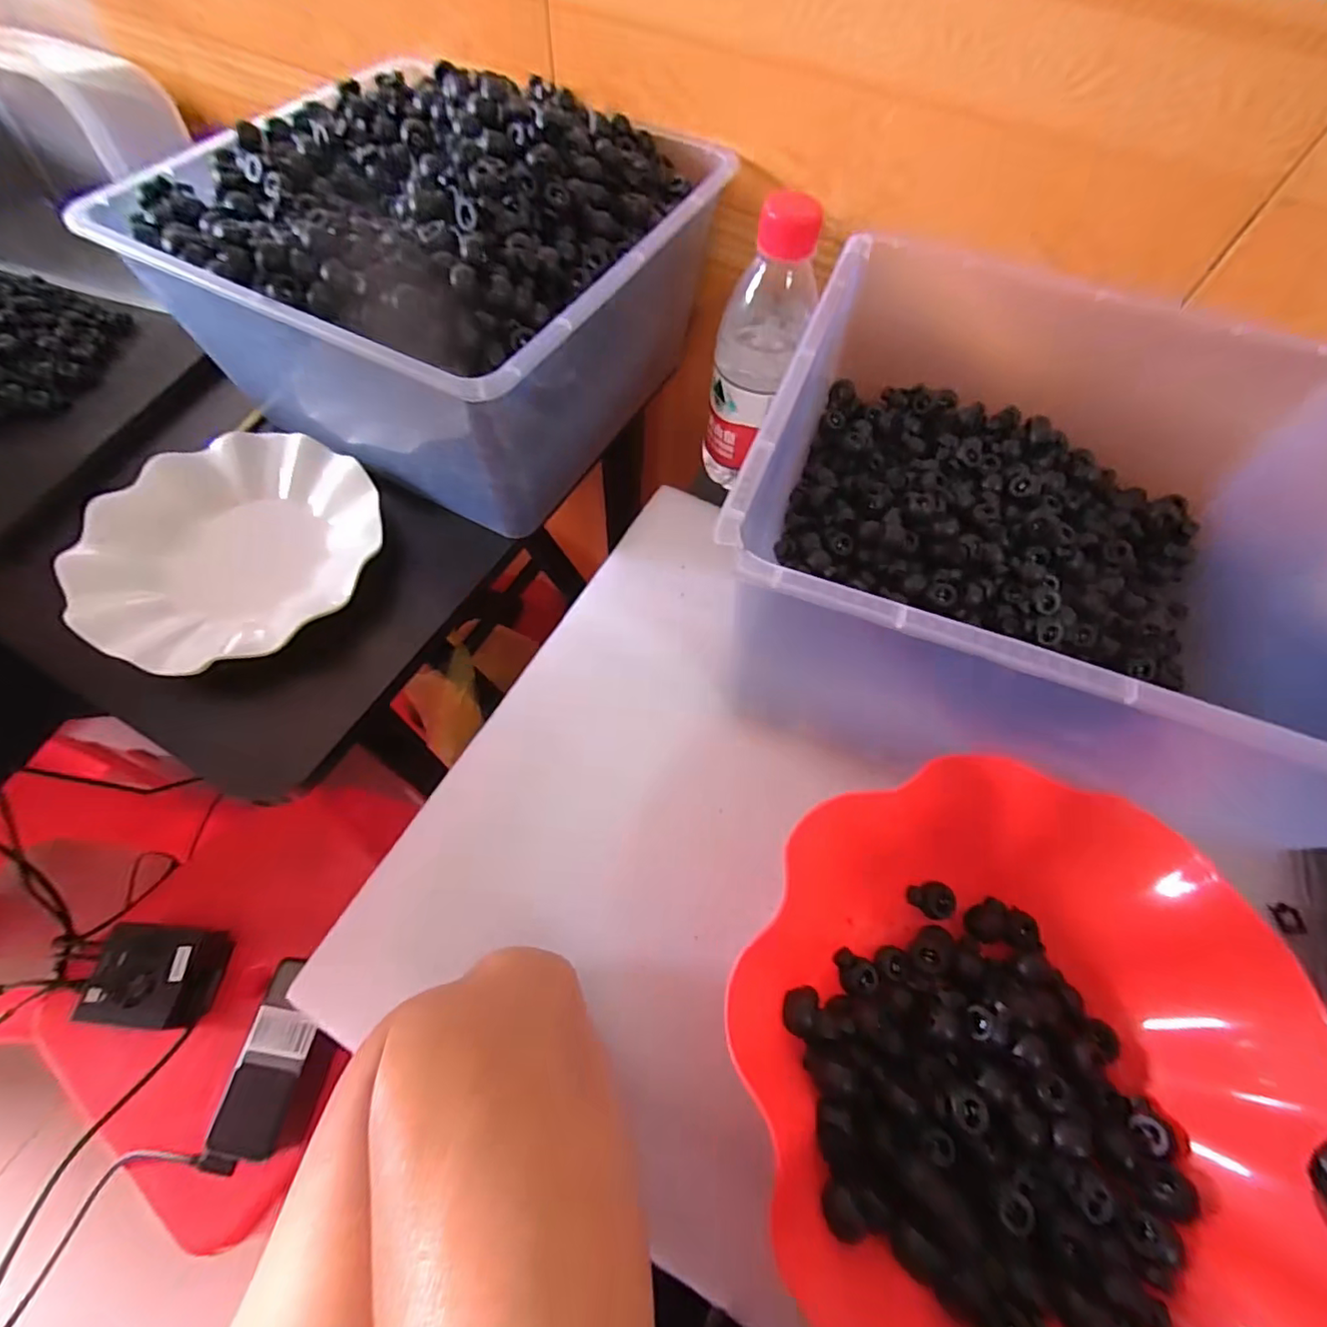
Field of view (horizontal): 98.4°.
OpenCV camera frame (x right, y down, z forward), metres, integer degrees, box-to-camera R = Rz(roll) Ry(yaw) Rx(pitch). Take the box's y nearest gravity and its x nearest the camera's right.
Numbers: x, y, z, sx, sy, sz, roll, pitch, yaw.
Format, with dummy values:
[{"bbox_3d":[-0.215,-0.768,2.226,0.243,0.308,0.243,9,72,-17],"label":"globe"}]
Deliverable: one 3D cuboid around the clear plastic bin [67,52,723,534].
[{"bbox_3d":[-0.145,-0.276,0.404,0.293,0.152,0.282,27,65,10],"label":"clear plastic bin"}]

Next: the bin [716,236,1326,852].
[{"bbox_3d":[0.193,-0.079,0.307,0.277,0.127,0.289,22,64,8],"label":"bin"}]

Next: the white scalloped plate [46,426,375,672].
[{"bbox_3d":[-0.283,-0.080,0.383,0.176,0.025,0.183,1,63,-2],"label":"white scalloped plate"}]

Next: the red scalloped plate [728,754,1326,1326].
[{"bbox_3d":[0.141,0.161,0.239,0.226,0.067,0.220,37,67,15],"label":"red scalloped plate"}]

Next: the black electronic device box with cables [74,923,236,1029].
[{"bbox_3d":[-0.428,0.263,0.483,0.090,0.044,0.073,6,63,0],"label":"black electronic device box with cables"}]

